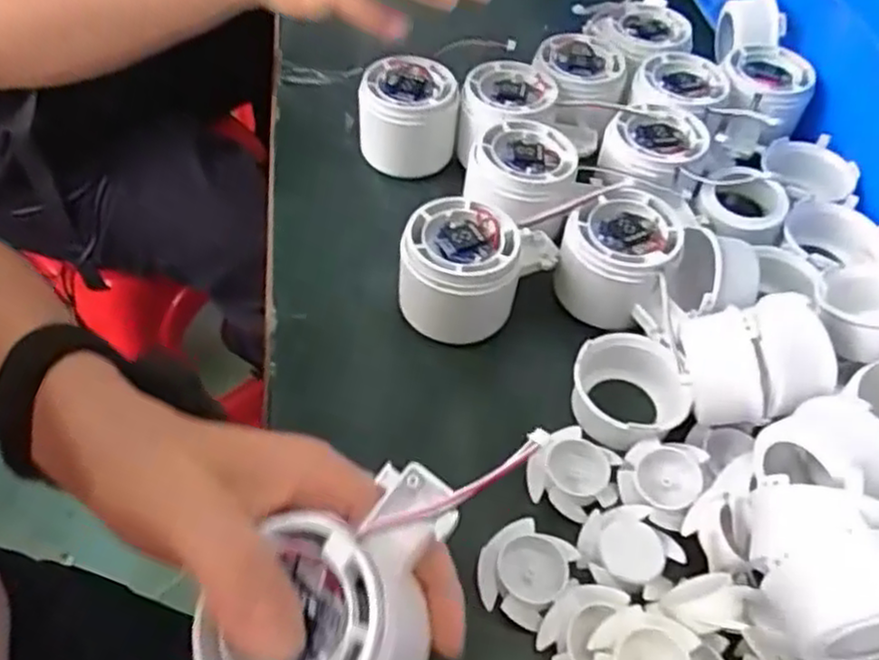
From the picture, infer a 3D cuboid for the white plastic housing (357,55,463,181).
[{"bbox_3d":[-0.020,-0.129,0.442,0.059,0.051,0.052,-2,52,-4],"label":"white plastic housing"}]

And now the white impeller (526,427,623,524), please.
[{"bbox_3d":[0.060,0.064,0.321,0.037,0.016,0.036,1,52,-1],"label":"white impeller"}]

